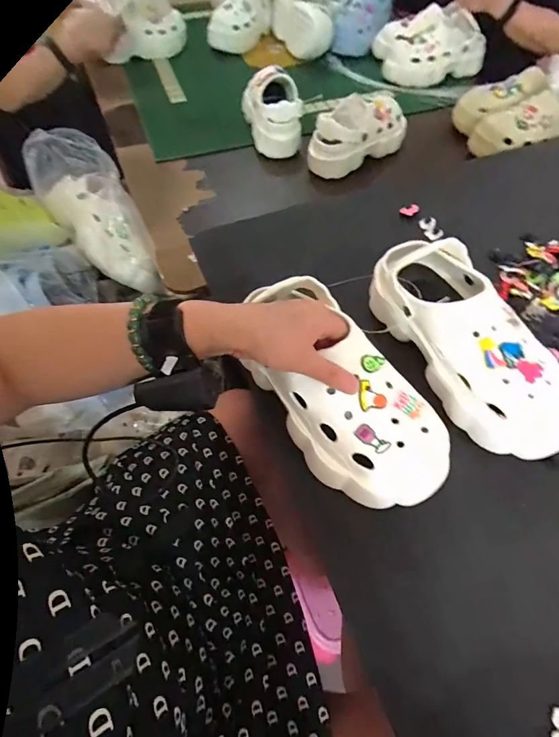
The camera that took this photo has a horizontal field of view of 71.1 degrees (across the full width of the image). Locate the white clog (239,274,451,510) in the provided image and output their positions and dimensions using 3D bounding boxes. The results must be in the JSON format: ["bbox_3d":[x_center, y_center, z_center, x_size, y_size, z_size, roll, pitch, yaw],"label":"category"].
[{"bbox_3d":[0.054,0.023,0.385,0.108,0.082,0.241,-34,64,-18],"label":"white clog"}]

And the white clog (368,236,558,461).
[{"bbox_3d":[0.203,-0.036,0.421,0.100,0.089,0.263,-23,61,-13],"label":"white clog"}]

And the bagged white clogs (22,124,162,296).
[{"bbox_3d":[-0.314,-0.282,0.695,0.143,0.087,0.312,-35,84,-19],"label":"bagged white clogs"}]

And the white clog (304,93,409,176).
[{"bbox_3d":[0.168,-0.487,0.819,0.239,0.111,0.094,-37,65,-20],"label":"white clog"}]

